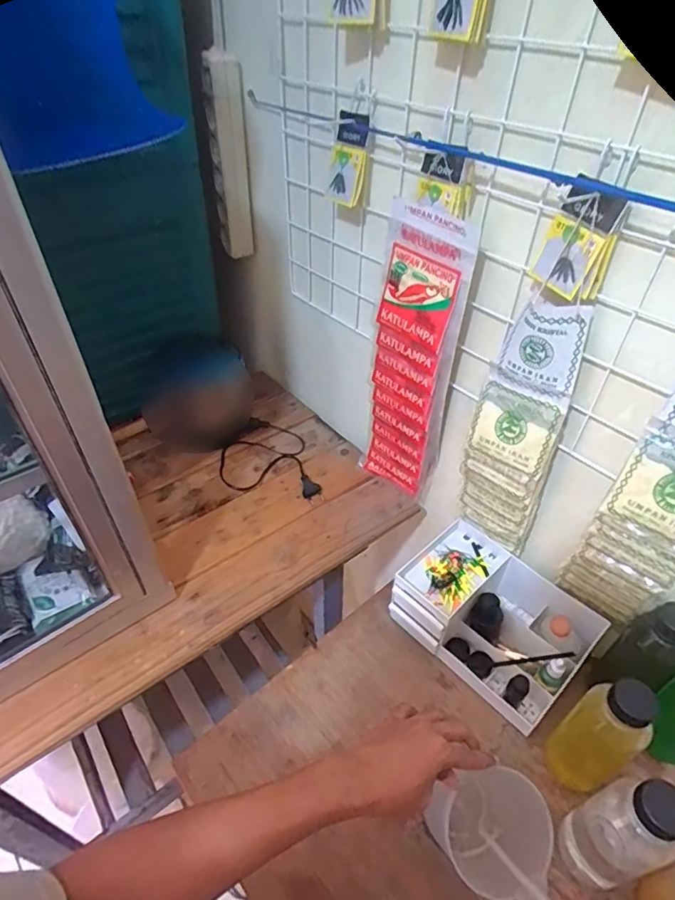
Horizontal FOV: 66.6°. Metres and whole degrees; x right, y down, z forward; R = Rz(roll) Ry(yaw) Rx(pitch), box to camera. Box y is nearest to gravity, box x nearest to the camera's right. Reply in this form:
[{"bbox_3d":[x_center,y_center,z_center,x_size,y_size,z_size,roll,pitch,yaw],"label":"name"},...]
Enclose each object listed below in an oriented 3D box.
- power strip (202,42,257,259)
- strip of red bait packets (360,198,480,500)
[{"bbox_3d":[-0.149,-0.396,0.718,0.048,0.254,0.048,-11,44,-13],"label":"power strip"},{"bbox_3d":[0.089,-0.092,0.667,0.033,0.402,0.110,-28,50,-28],"label":"strip of red bait packets"}]

